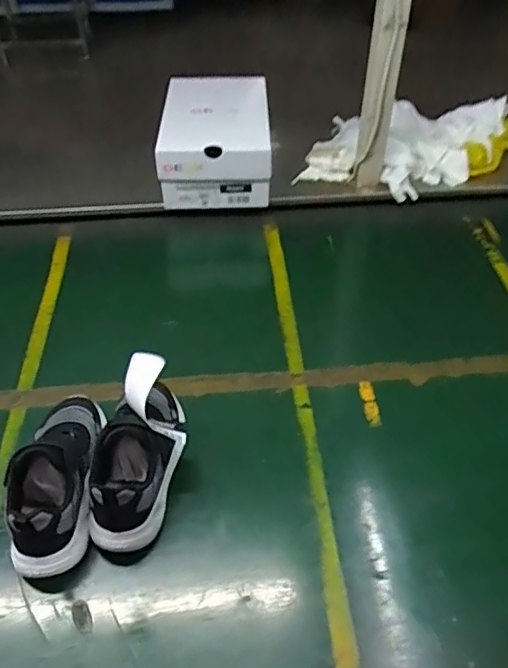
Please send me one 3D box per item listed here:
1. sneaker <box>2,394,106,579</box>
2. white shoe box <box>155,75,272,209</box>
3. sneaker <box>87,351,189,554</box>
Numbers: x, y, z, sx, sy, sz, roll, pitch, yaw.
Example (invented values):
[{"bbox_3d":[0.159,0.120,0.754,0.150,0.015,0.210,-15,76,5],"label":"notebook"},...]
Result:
[{"bbox_3d":[-0.206,0.139,0.597,0.085,0.086,0.203,-4,45,-3],"label":"sneaker"},{"bbox_3d":[-0.064,-0.340,1.024,0.190,0.118,0.258,-1,45,-1],"label":"white shoe box"},{"bbox_3d":[-0.125,0.119,0.605,0.091,0.106,0.193,7,46,7],"label":"sneaker"}]

